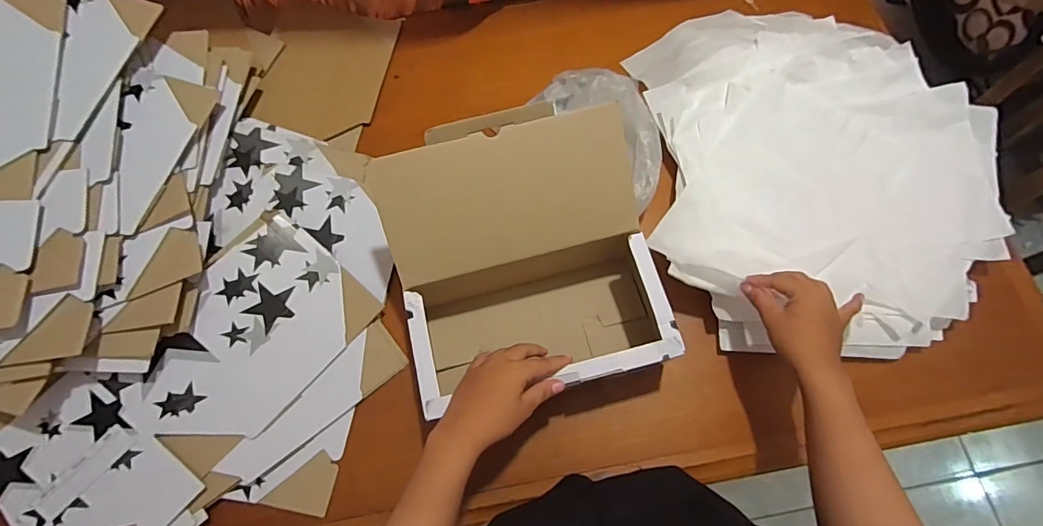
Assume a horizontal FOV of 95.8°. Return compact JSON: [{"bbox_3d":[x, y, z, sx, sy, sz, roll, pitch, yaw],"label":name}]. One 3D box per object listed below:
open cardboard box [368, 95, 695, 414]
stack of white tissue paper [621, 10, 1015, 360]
[{"bbox_3d":[0.003,0.006,0.545,0.273,0.202,0.271,-14,70,-3],"label":"open cardboard box"},{"bbox_3d":[0.388,-0.142,0.626,0.416,0.059,0.507,1,70,3],"label":"stack of white tissue paper"}]

